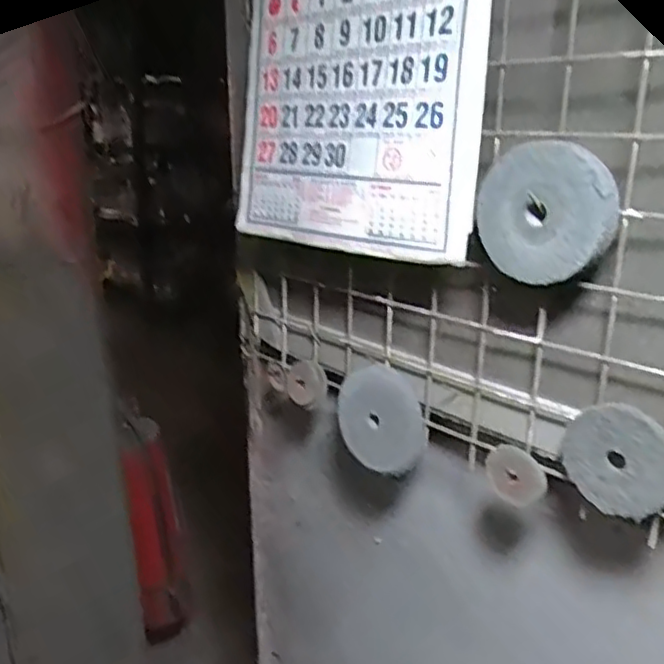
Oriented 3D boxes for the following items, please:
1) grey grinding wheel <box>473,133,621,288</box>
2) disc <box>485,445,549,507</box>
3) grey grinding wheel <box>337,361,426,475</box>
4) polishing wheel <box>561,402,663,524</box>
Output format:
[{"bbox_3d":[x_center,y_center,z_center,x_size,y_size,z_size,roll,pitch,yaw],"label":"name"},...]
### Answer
[{"bbox_3d":[0.162,-0.092,0.504,0.101,0.103,0.021,24,23,39],"label":"grey grinding wheel"},{"bbox_3d":[0.164,0.129,0.590,0.054,0.051,0.011,12,21,31],"label":"disc"},{"bbox_3d":[0.049,0.092,0.693,0.106,0.105,0.015,21,15,32],"label":"grey grinding wheel"},{"bbox_3d":[0.224,0.101,0.514,0.086,0.084,0.017,14,23,37],"label":"polishing wheel"}]

